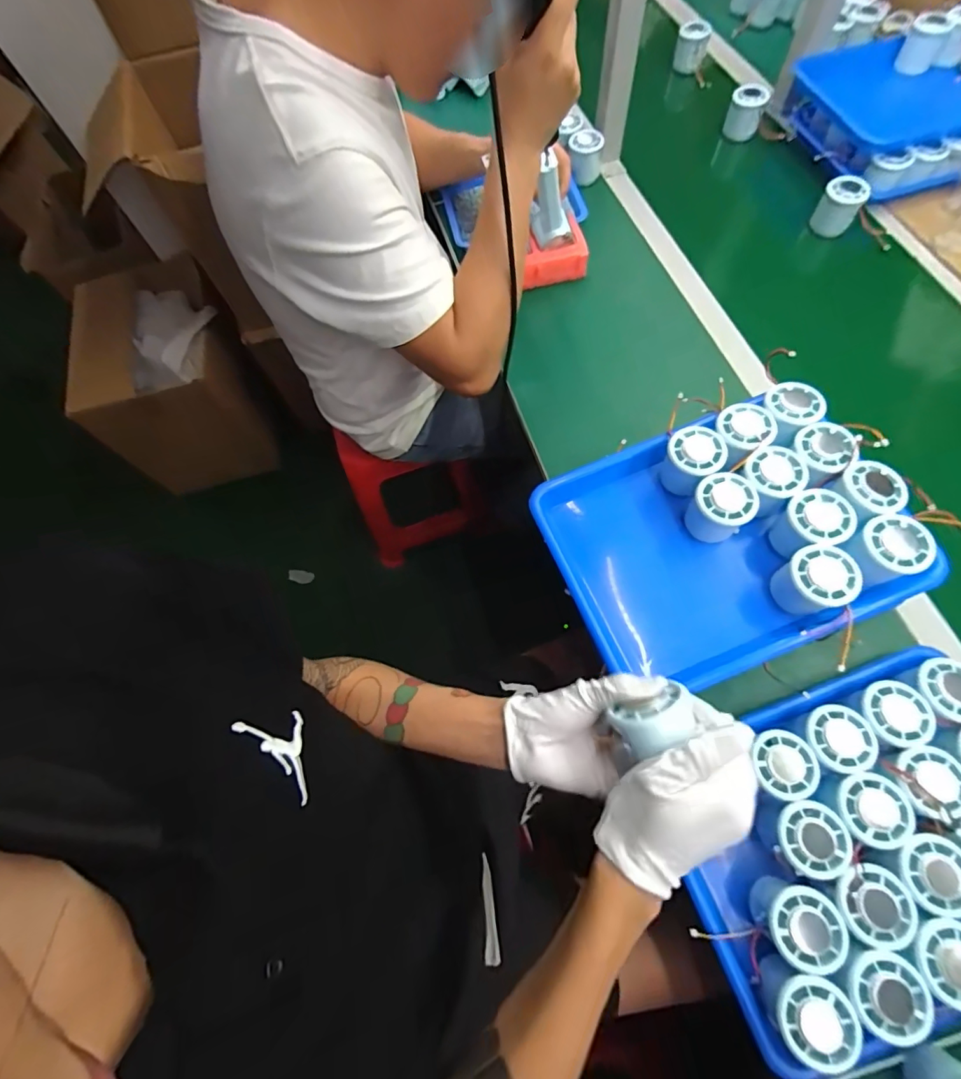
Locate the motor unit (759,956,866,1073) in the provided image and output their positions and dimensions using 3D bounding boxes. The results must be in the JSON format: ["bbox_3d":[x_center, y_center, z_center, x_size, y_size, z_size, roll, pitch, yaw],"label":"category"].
[{"bbox_3d":[0.261,0.378,0.393,0.055,0.057,0.052,-1,72,2],"label":"motor unit"}]

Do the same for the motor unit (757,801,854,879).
[{"bbox_3d":[0.288,0.266,0.441,0.058,0.054,0.055,8,73,5],"label":"motor unit"}]

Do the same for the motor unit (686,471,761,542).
[{"bbox_3d":[0.247,-0.031,0.509,0.056,0.068,0.054,-1,72,2],"label":"motor unit"}]

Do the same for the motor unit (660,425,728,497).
[{"bbox_3d":[0.226,-0.082,0.533,0.060,0.068,0.054,-42,75,-11],"label":"motor unit"}]

